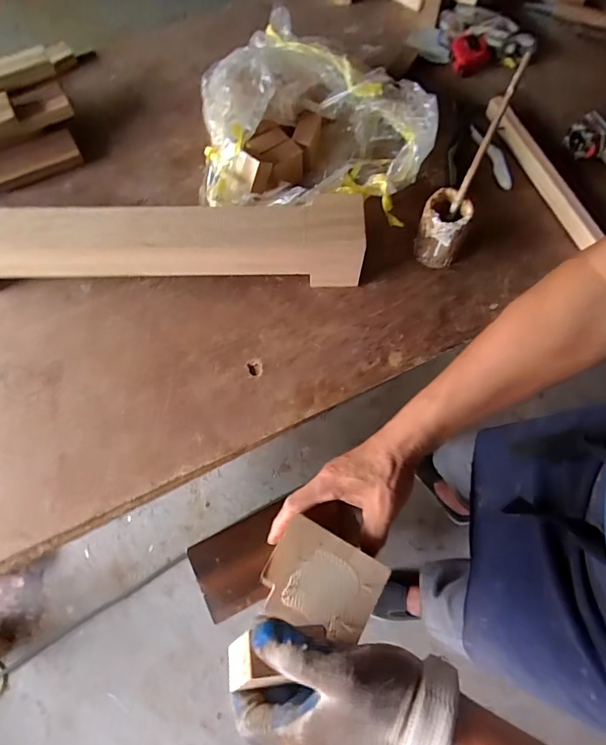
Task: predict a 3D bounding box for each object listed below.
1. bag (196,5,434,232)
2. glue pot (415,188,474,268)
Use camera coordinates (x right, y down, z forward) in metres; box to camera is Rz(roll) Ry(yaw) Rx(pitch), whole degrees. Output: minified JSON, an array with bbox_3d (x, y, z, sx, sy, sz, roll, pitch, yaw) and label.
[{"bbox_3d":[0.024,-0.379,0.676,0.334,0.129,0.310,5,71,3],"label":"bag"},{"bbox_3d":[0.194,-0.202,0.629,0.059,0.096,0.060,0,71,1],"label":"glue pot"}]

